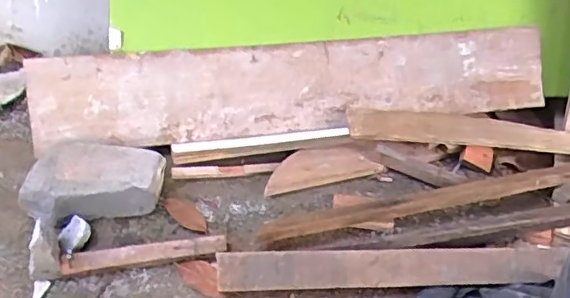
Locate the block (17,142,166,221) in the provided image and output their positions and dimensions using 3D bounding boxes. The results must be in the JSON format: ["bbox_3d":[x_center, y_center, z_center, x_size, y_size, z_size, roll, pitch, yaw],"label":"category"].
[{"bbox_3d":[-0.307,0.060,0.915,0.203,0.079,0.136,7,37,-3],"label":"block"}]

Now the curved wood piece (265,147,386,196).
[{"bbox_3d":[0.063,0.032,1.044,0.231,0.031,0.089,-14,42,-25],"label":"curved wood piece"}]

